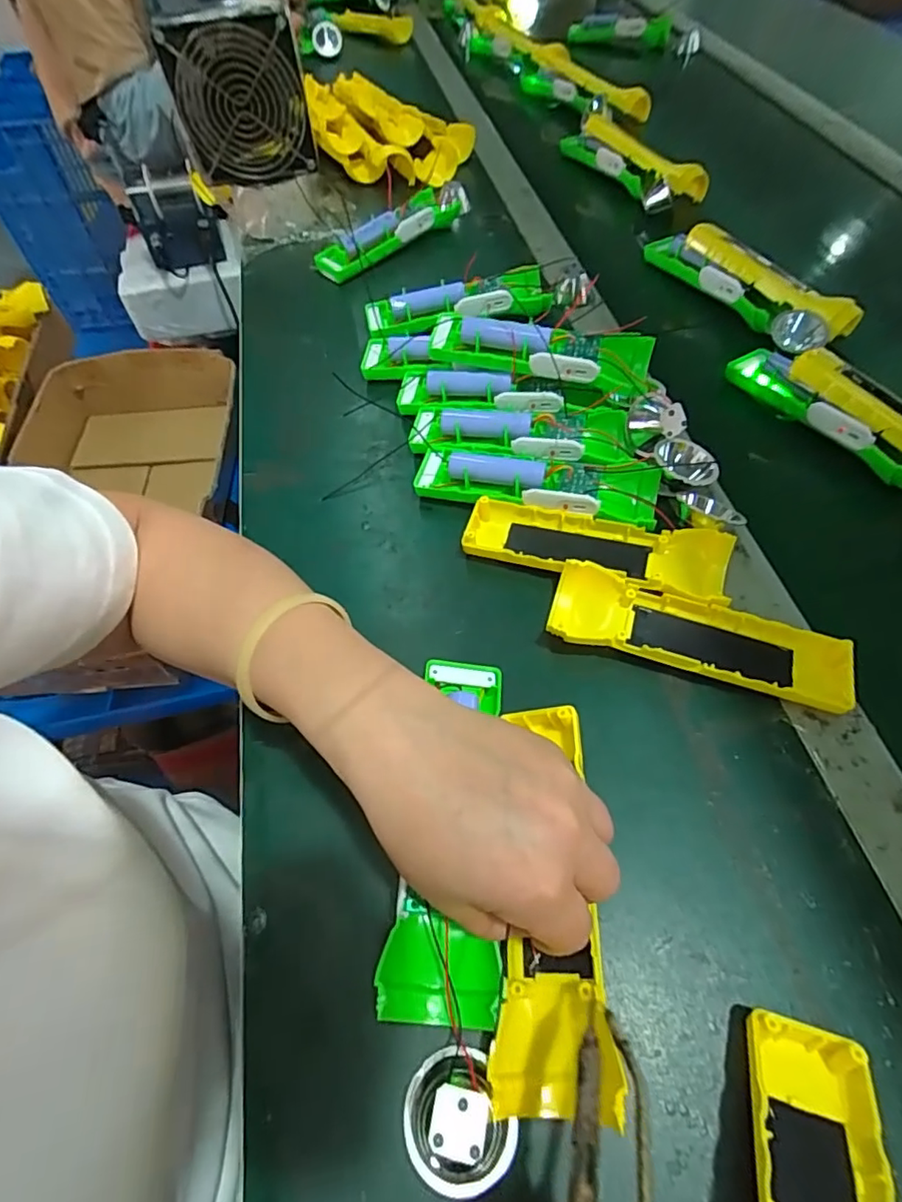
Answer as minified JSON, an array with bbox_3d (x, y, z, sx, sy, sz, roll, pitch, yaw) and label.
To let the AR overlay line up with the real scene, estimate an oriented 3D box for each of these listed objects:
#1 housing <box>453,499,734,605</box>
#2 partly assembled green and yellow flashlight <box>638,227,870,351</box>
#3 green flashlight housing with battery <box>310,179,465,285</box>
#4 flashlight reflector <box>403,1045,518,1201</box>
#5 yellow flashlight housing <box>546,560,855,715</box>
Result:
[{"bbox_3d":[0.090,-0.032,0.364,0.160,0.031,0.049,17,62,12],"label":"housing"},{"bbox_3d":[0.260,-0.294,0.520,0.050,0.035,0.207,-30,61,-15],"label":"partly assembled green and yellow flashlight"},{"bbox_3d":[-0.052,-0.393,0.598,0.200,0.038,0.048,-41,66,-19],"label":"green flashlight housing with battery"},{"bbox_3d":[0.002,0.204,0.219,0.040,0.026,0.044,-1,59,2],"label":"flashlight reflector"},{"bbox_3d":[0.139,0.023,0.328,0.161,0.026,0.048,15,61,11],"label":"yellow flashlight housing"}]

